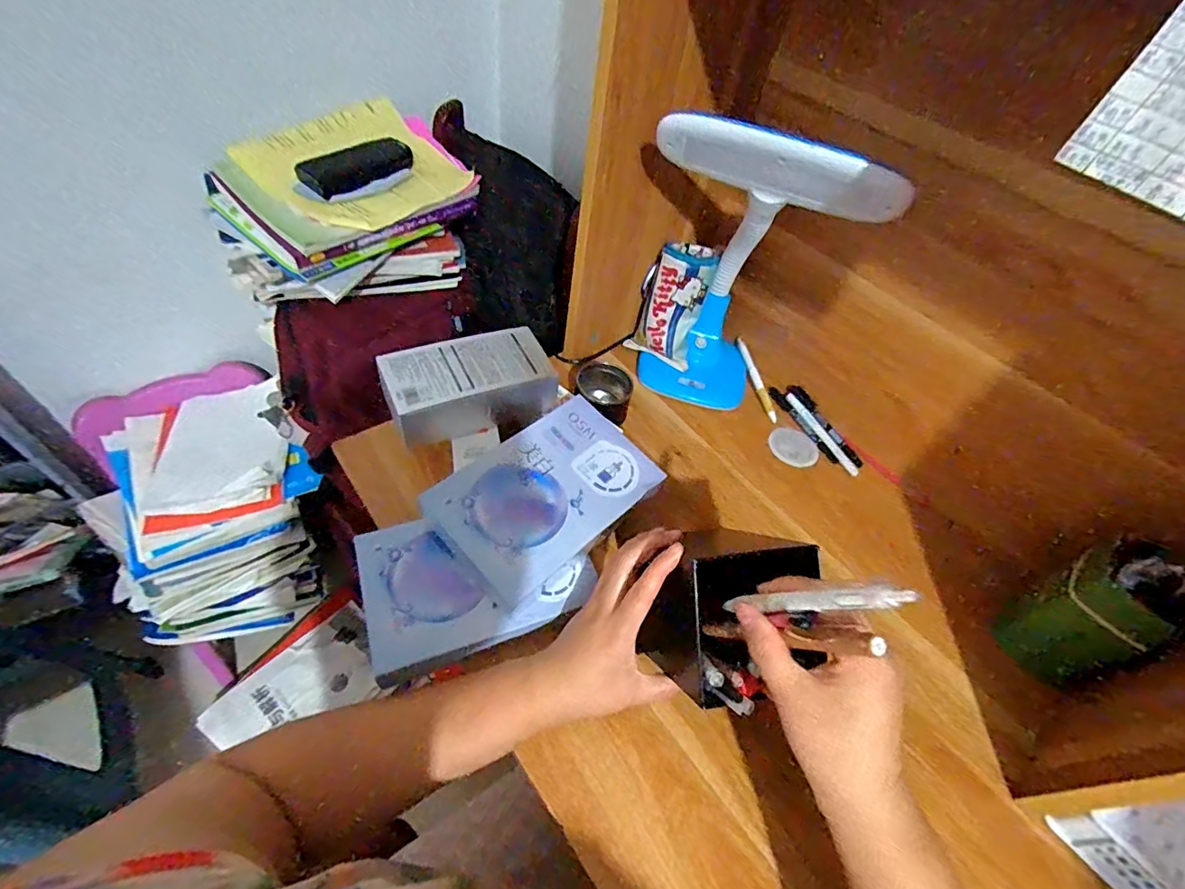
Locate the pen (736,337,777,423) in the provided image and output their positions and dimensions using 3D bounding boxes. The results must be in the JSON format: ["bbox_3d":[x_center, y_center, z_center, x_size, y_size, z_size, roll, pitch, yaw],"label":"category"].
[{"bbox_3d":[0.229,-0.090,0.714,0.015,0.012,0.131,-10,70,-15],"label":"pen"}]

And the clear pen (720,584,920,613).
[{"bbox_3d":[0.118,0.088,0.290,0.009,0.134,0.010,-34,88,-30],"label":"clear pen"}]

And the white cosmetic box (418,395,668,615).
[{"bbox_3d":[-0.043,0.050,0.502,0.203,0.050,0.131,-33,60,-30],"label":"white cosmetic box"}]

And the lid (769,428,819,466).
[{"bbox_3d":[0.260,0.004,0.664,0.062,0.010,0.052,31,52,16],"label":"lid"}]

